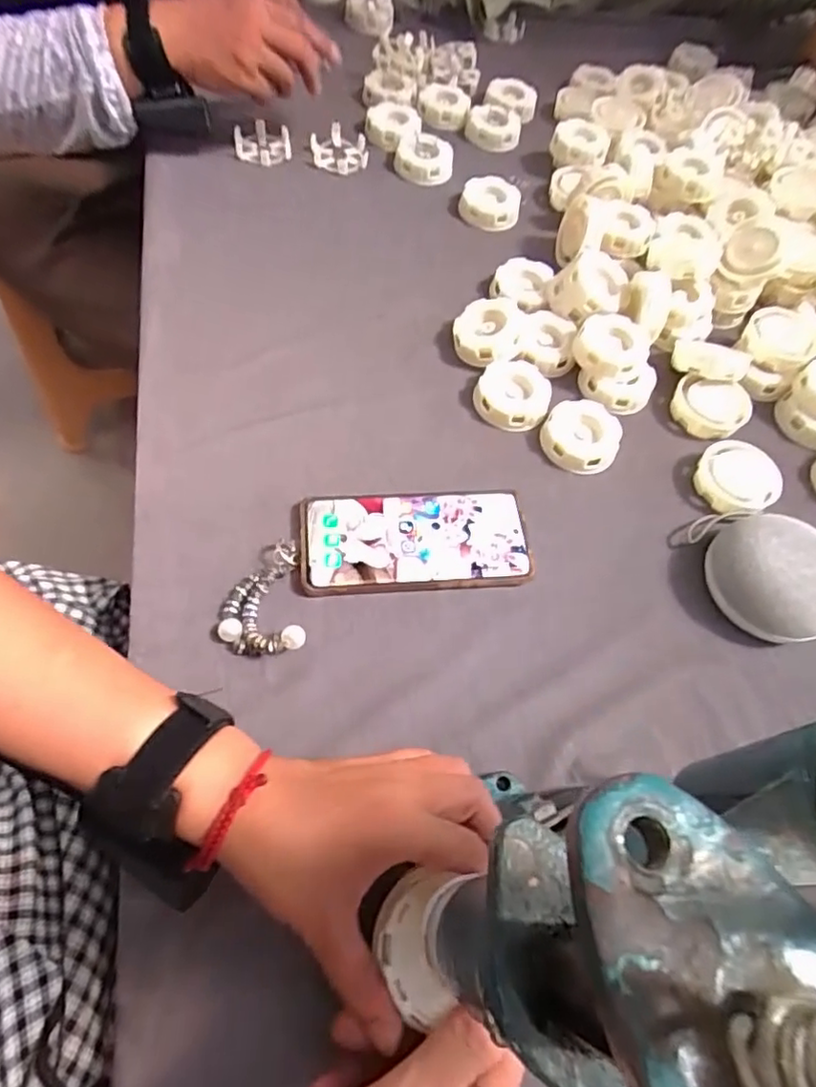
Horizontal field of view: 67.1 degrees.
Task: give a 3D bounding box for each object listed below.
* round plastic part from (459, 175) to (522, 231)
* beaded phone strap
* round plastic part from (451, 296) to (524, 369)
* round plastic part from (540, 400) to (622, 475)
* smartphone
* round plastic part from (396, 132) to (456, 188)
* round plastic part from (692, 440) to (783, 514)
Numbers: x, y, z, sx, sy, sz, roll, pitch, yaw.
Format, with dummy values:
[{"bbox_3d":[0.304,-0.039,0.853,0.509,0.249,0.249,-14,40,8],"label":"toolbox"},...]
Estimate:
[{"bbox_3d":[0.084,-0.350,0.633,0.060,0.020,0.058,3,62,-5],"label":"round plastic part"},{"bbox_3d":[-0.099,0.036,0.410,0.053,0.020,0.081,-6,63,-10],"label":"beaded phone strap"},{"bbox_3d":[0.068,-0.184,0.537,0.056,0.027,0.064,18,61,3],"label":"round plastic part"},{"bbox_3d":[0.141,-0.087,0.508,0.061,0.025,0.058,3,62,-5],"label":"round plastic part"},{"bbox_3d":[0.005,-0.004,0.443,0.164,0.010,0.076,-2,62,-8],"label":"smartphone"},{"bbox_3d":[0.019,-0.412,0.662,0.061,0.029,0.061,3,62,-5],"label":"round plastic part"},{"bbox_3d":[0.269,-0.053,0.504,0.066,0.017,0.061,3,62,-5],"label":"round plastic part"}]

